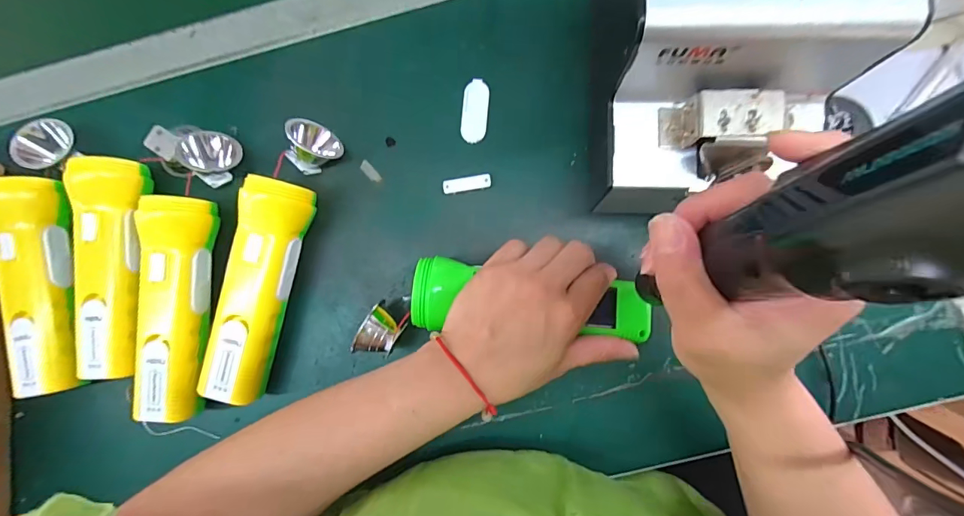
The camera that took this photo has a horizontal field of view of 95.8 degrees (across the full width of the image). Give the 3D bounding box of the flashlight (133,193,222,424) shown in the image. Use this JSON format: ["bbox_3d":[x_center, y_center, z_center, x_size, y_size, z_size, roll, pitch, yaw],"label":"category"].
[{"bbox_3d":[-0.231,0.039,0.335,0.052,0.046,0.168,1,84,6],"label":"flashlight"}]

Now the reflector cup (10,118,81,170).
[{"bbox_3d":[-0.358,-0.093,0.360,0.042,0.023,0.043,-1,84,6],"label":"reflector cup"}]

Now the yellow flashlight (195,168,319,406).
[{"bbox_3d":[-0.171,0.025,0.332,0.048,0.047,0.168,15,86,7],"label":"yellow flashlight"}]

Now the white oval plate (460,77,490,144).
[{"bbox_3d":[-0.006,-0.120,0.354,0.021,0.004,0.052,5,85,6],"label":"white oval plate"}]

